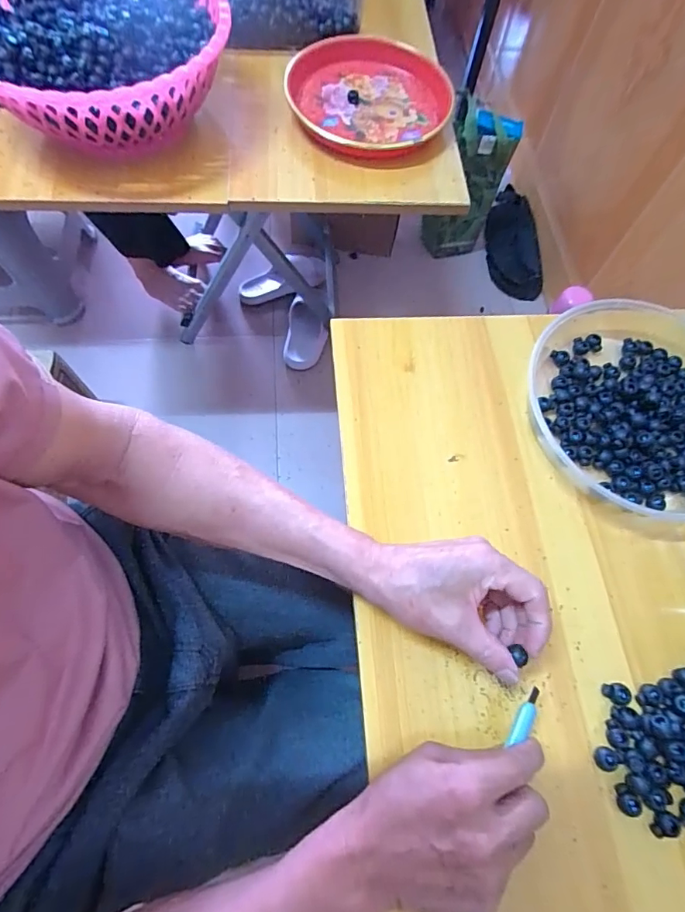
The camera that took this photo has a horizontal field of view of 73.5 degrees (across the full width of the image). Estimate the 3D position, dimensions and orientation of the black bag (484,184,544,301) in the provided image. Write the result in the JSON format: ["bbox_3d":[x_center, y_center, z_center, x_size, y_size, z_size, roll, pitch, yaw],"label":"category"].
[{"bbox_3d":[0.435,-0.565,1.196,0.120,0.063,0.367,2,66,-2],"label":"black bag"}]

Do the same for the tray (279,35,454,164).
[{"bbox_3d":[0.036,-0.478,0.616,0.213,0.044,0.206,1,66,-3],"label":"tray"}]

